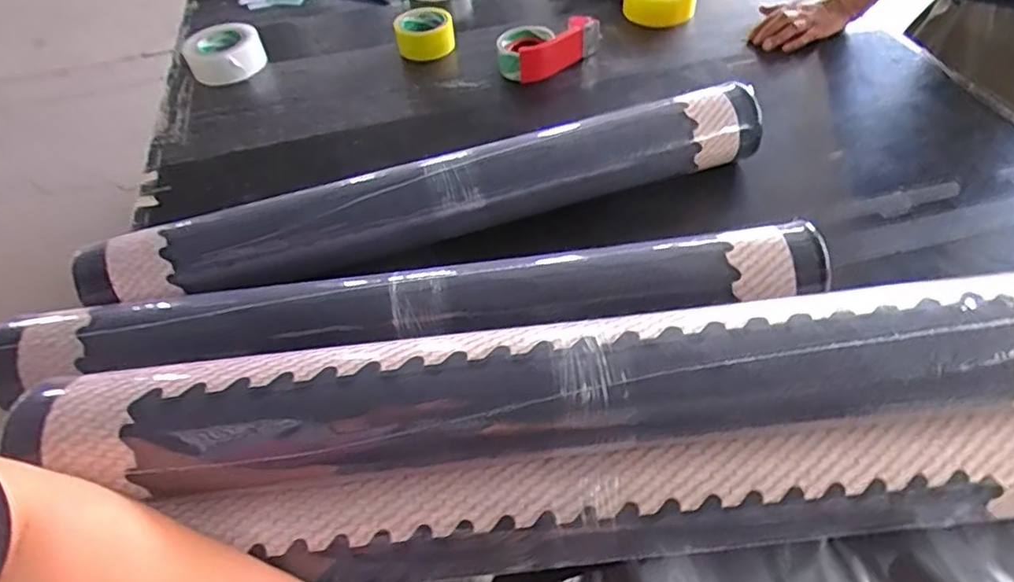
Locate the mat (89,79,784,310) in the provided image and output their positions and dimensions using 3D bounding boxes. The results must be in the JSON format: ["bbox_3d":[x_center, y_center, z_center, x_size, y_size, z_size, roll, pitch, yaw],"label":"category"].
[{"bbox_3d":[-0.072,-0.114,0.722,0.801,0.079,0.098,-16,52,-9],"label":"mat"}]

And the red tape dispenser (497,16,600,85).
[{"bbox_3d":[0.060,-0.384,0.973,0.173,0.061,0.084,-26,54,-17],"label":"red tape dispenser"}]

